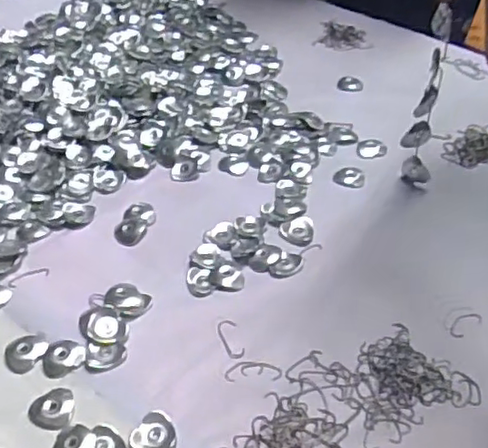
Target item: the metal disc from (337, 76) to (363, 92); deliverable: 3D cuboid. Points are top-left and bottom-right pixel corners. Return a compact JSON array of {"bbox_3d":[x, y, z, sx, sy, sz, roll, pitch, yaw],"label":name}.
[{"bbox_3d":[0.153,-0.202,0.907,0.036,0.004,0.038,1,44,1],"label":"metal disc"}]

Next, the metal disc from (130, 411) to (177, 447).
[{"bbox_3d":[-0.072,0.167,0.502,0.035,0.005,0.039,-1,44,-2],"label":"metal disc"}]

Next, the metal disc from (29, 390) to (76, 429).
[{"bbox_3d":[-0.159,0.153,0.523,0.036,0.004,0.038,-3,44,-3],"label":"metal disc"}]

